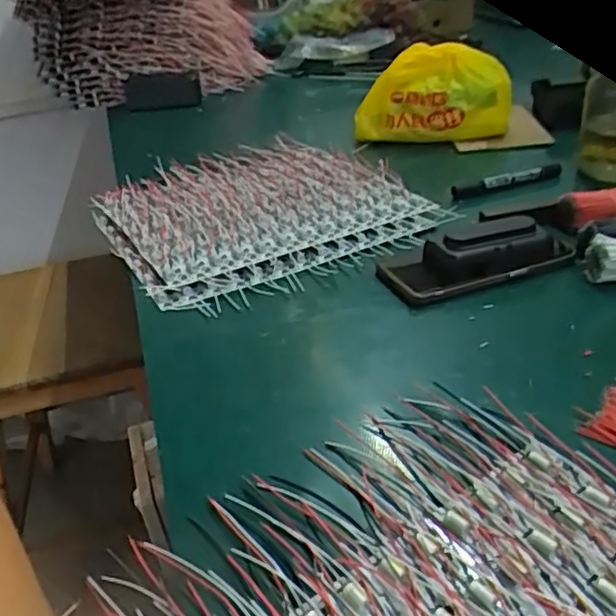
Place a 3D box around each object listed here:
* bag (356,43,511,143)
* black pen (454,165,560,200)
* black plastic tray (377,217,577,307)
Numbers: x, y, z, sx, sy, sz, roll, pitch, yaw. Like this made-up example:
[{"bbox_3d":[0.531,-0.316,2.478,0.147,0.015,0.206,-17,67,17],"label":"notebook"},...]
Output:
[{"bbox_3d":[0.166,-0.284,0.853,0.198,0.112,0.070,5,33,20],"label":"bag"},{"bbox_3d":[0.224,-0.144,0.718,0.133,0.017,0.013,-15,31,-13],"label":"black pen"},{"bbox_3d":[0.145,-0.052,0.554,0.157,0.031,0.060,-14,33,-16],"label":"black plastic tray"}]

